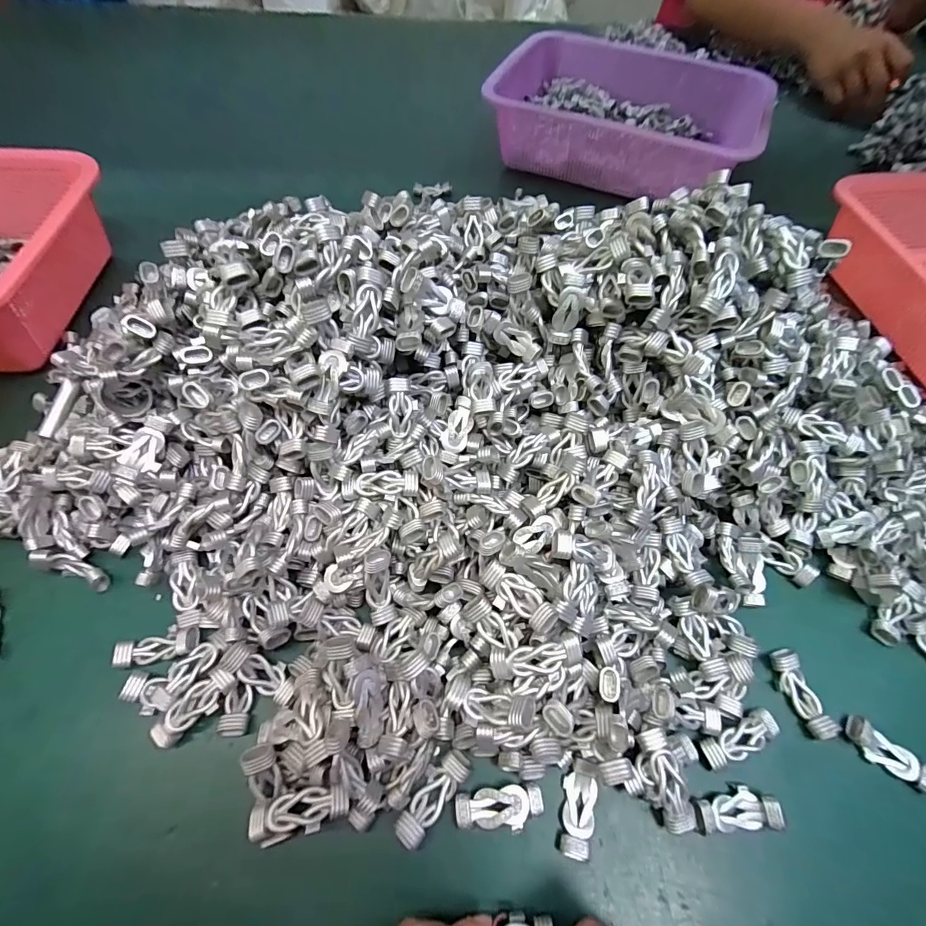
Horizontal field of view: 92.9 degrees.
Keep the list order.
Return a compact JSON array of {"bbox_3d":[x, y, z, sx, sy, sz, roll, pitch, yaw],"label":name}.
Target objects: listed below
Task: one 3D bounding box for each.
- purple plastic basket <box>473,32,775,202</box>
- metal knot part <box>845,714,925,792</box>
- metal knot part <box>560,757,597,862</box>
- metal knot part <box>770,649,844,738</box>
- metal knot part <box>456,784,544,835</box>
[{"bbox_3d":[0.198,-0.421,0.537,0.300,0.079,0.204,21,62,10],"label":"purple plastic basket"},{"bbox_3d":[0.229,0.156,0.236,0.040,0.010,0.017,31,64,15],"label":"metal knot part"},{"bbox_3d":[0.059,0.173,0.221,0.016,0.010,0.040,11,61,4],"label":"metal knot part"},{"bbox_3d":[0.193,0.130,0.250,0.015,0.009,0.045,-14,62,-9],"label":"metal knot part"},{"bbox_3d":[0.018,0.173,0.221,0.043,0.010,0.017,-1,60,-2],"label":"metal knot part"}]

